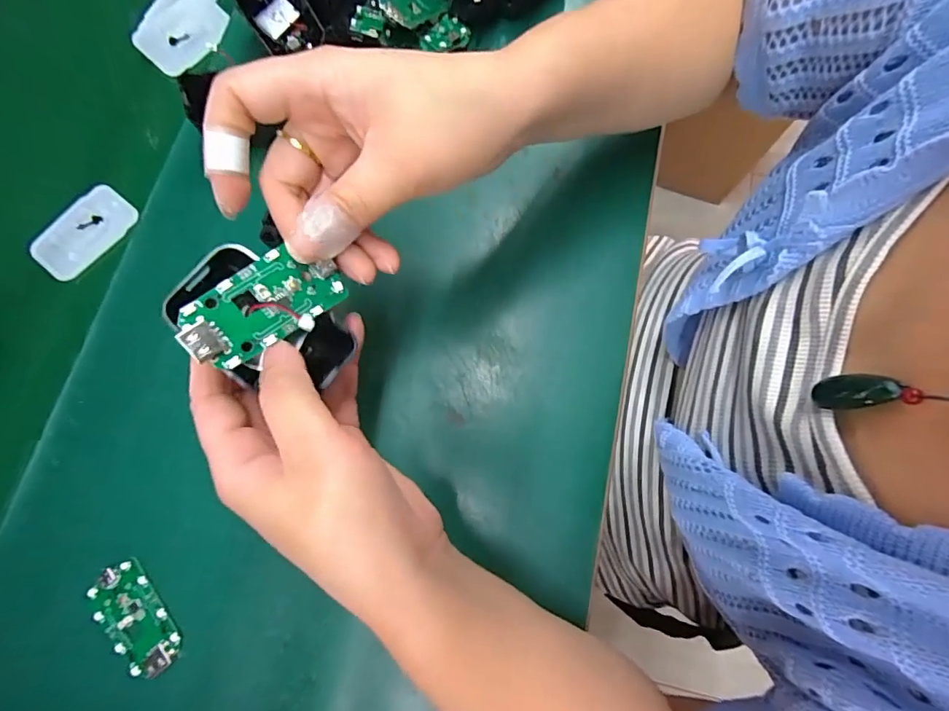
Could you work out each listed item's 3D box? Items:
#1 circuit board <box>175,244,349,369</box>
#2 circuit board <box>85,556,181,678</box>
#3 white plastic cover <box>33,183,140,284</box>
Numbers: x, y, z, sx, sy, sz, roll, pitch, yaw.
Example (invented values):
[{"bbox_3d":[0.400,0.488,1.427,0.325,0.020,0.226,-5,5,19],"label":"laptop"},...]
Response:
[{"bbox_3d":[-0.084,-0.021,0.184,0.061,0.004,0.031,-41,102,-23],"label":"circuit board"},{"bbox_3d":[-0.192,0.149,0.261,0.030,0.008,0.063,-37,80,-8],"label":"circuit board"},{"bbox_3d":[-0.275,-0.087,0.326,0.037,0.009,0.068,40,80,8],"label":"white plastic cover"}]

